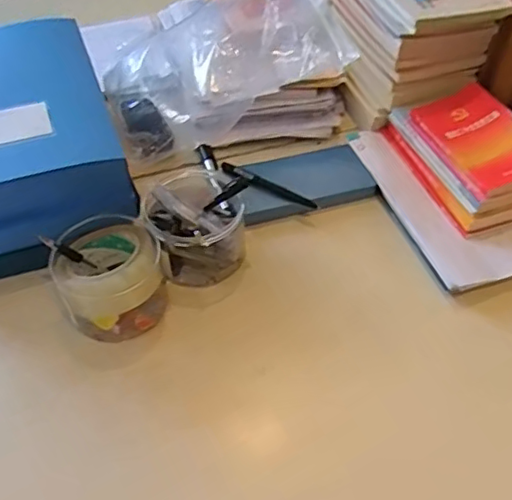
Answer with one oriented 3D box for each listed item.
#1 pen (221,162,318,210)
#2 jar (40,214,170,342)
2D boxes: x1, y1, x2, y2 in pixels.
[{"bbox_3d":[0.018,-0.086,0.804,0.136,0.010,0.018,24,52,1],"label":"pen"},{"bbox_3d":[-0.166,0.030,0.681,0.112,0.102,0.126,-18,52,-15],"label":"jar"}]

